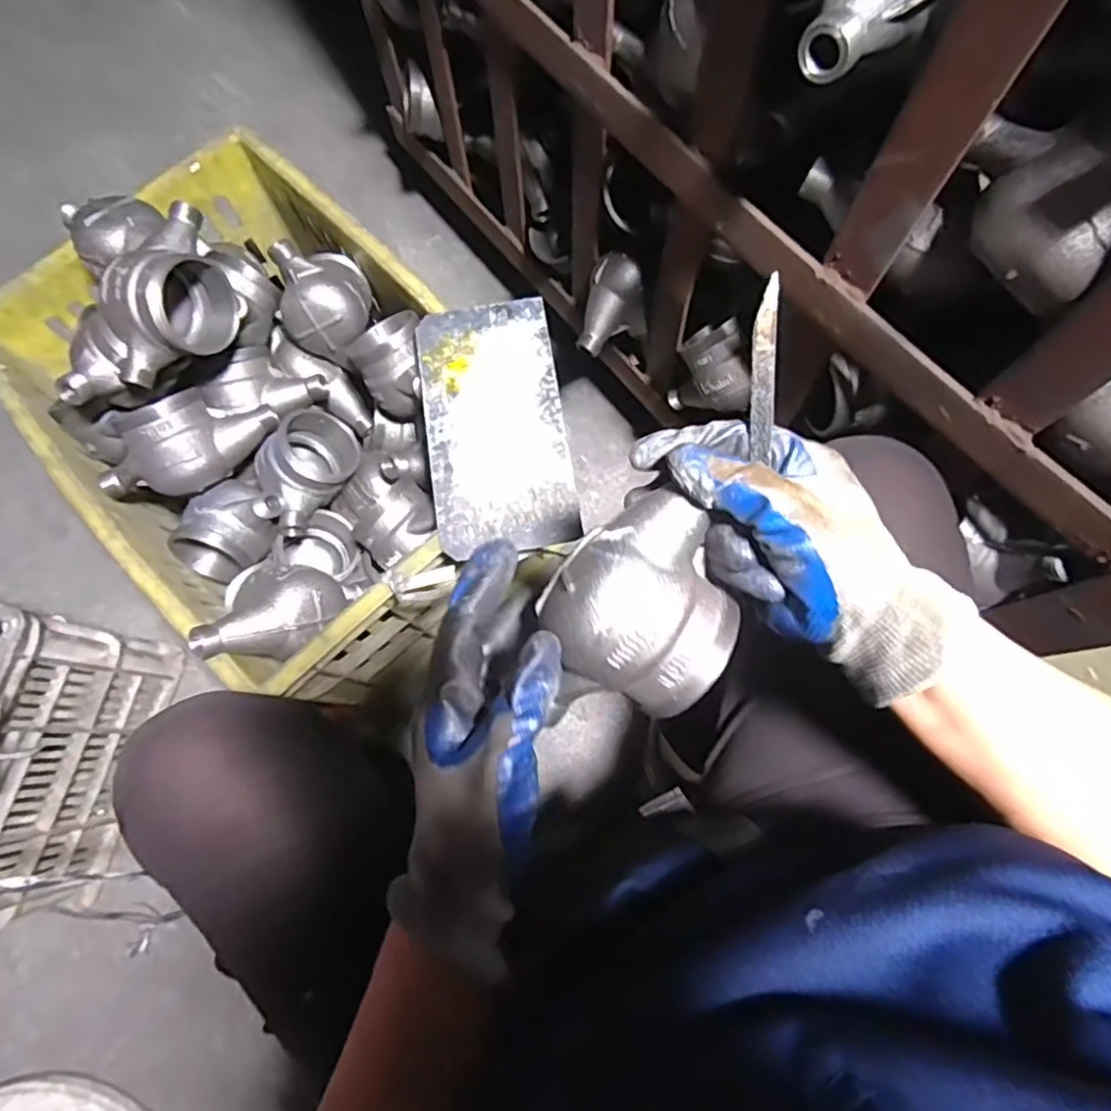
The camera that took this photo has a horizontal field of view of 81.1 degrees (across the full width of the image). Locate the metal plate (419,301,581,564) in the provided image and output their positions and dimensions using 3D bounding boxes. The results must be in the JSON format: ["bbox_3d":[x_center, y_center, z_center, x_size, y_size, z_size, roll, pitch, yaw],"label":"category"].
[{"bbox_3d":[-0.052,-0.118,0.574,0.119,0.006,0.234,-9,74,-1],"label":"metal plate"}]

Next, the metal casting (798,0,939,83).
[{"bbox_3d":[0.142,-0.250,0.297,0.069,0.033,0.039,-32,75,6],"label":"metal casting"}]

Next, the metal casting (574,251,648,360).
[{"bbox_3d":[0.065,-0.264,0.687,0.064,0.060,0.111,22,104,29],"label":"metal casting"}]

